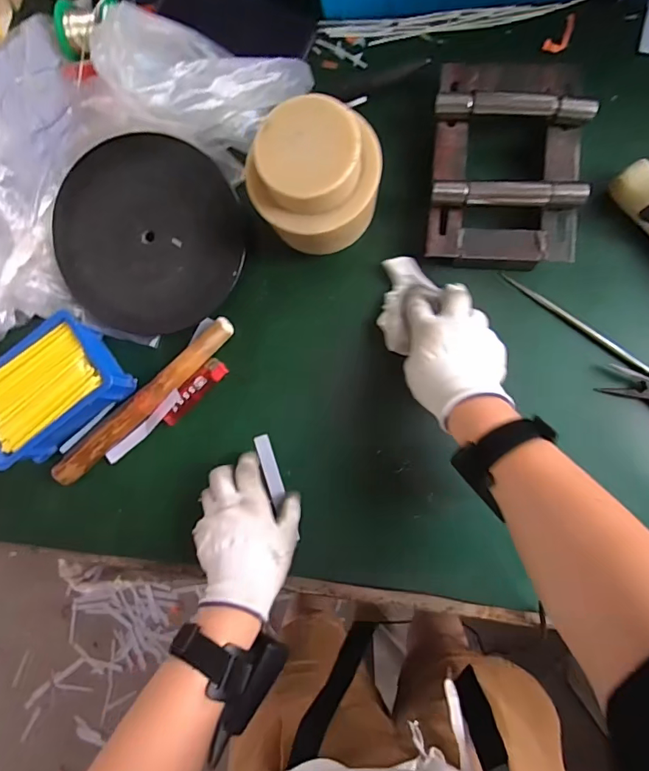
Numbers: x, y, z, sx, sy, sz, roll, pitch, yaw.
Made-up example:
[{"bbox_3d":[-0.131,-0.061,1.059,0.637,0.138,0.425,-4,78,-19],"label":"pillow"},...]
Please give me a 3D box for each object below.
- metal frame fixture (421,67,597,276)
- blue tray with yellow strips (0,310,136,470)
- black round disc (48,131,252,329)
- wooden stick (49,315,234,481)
[{"bbox_3d":[0.173,-0.212,0.438,0.135,0.051,0.195,3,86,7],"label":"metal frame fixture"},{"bbox_3d":[-0.285,0.005,0.477,0.148,0.052,0.103,-37,83,2],"label":"blue tray with yellow strips"},{"bbox_3d":[-0.184,-0.157,0.478,0.198,0.013,0.194,16,96,1],"label":"black round disc"},{"bbox_3d":[-0.187,0.015,0.478,0.234,0.026,0.032,-41,82,2],"label":"wooden stick"}]

